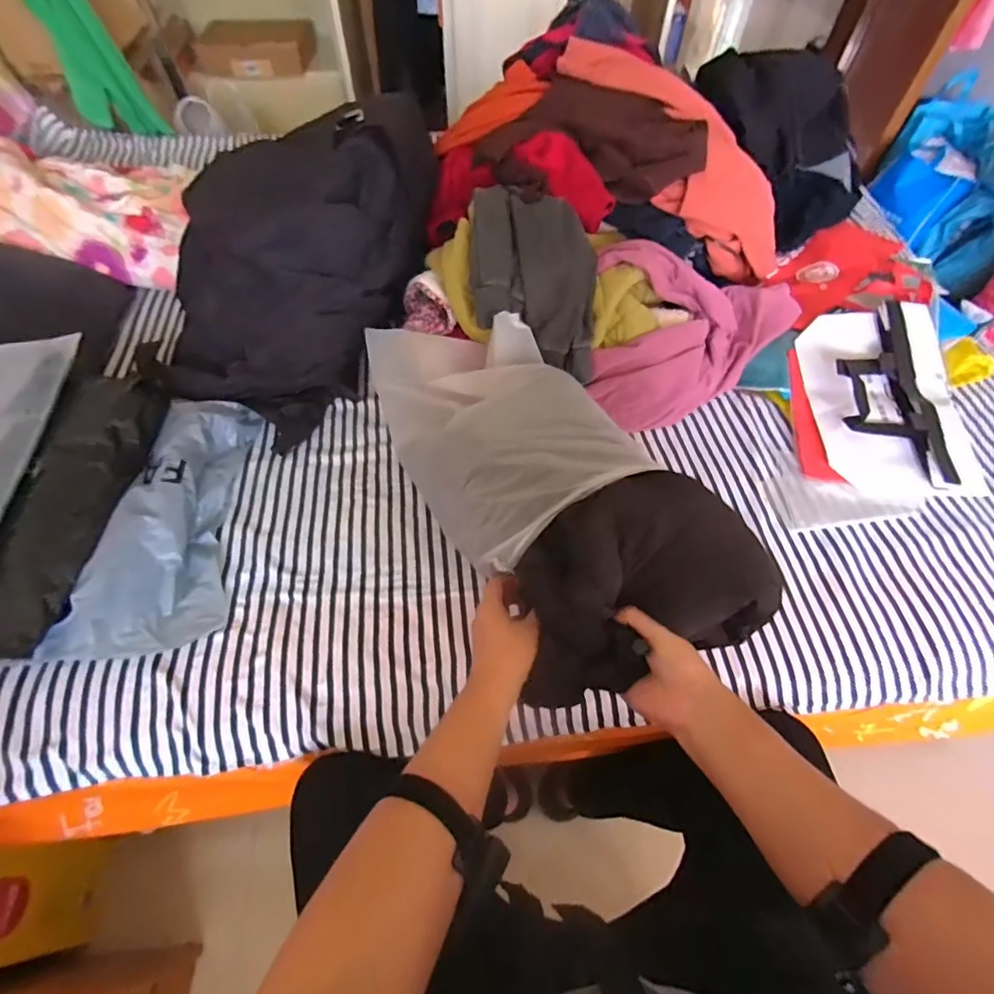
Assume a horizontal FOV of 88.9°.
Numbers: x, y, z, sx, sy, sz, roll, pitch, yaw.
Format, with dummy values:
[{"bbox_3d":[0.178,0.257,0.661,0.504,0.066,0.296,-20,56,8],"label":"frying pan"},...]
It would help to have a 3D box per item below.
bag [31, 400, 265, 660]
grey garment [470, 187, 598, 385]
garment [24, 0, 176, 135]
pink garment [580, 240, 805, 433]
[{"bbox_3d":[-0.434,0.034,0.734,0.181,0.106,0.427,9,56,6],"label":"bag"},{"bbox_3d":[0.054,-0.353,0.819,0.188,0.148,0.263,-3,57,-3],"label":"grey garment"},{"bbox_3d":[-0.943,-1.024,1.170,0.165,0.361,0.059,-25,61,-16],"label":"garment"},{"bbox_3d":[0.353,-0.284,0.845,0.408,0.195,0.211,-13,58,-9],"label":"pink garment"}]

